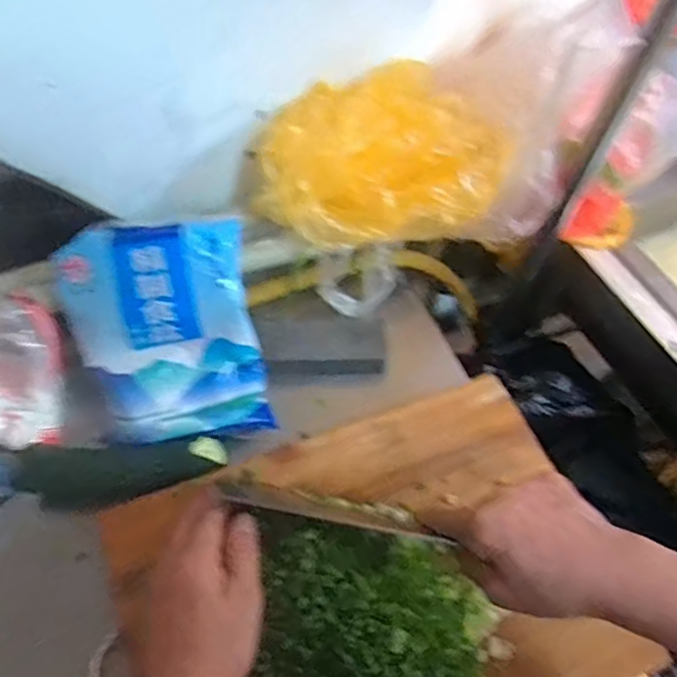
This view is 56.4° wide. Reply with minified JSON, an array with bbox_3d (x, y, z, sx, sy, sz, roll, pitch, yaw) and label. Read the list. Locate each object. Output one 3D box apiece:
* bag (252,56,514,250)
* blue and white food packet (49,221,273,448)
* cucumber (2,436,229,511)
[{"bbox_3d":[0.033,-0.146,0.534,0.184,0.101,0.143,-28,61,-22],"label":"bag"},{"bbox_3d":[-0.141,-0.001,0.522,0.144,0.182,0.031,-11,15,-9],"label":"blue and white food packet"},{"bbox_3d":[-0.183,0.111,0.521,0.173,0.040,0.046,-2,55,-6],"label":"cucumber"}]

